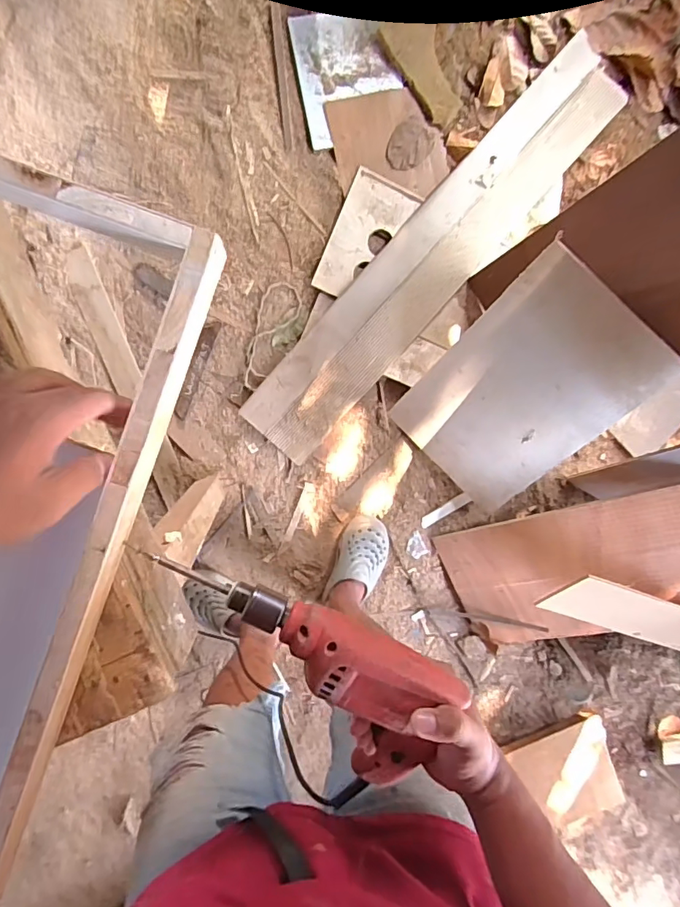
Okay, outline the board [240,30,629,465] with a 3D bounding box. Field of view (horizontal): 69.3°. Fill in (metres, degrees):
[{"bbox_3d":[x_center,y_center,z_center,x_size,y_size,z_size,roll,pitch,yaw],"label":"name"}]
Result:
[{"bbox_3d":[0.227,-0.462,1.164,0.212,0.035,1.163,42,90,-7],"label":"board"}]

